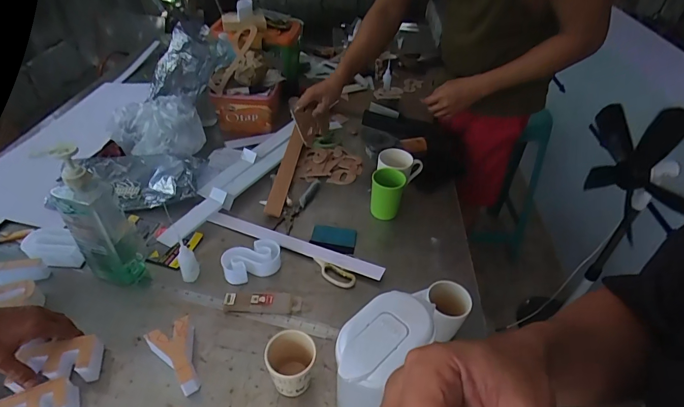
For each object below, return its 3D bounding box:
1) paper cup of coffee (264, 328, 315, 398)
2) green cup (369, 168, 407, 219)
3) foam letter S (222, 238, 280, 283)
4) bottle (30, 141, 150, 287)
[{"bbox_3d":[-0.077,0.249,0.595,0.072,0.092,0.071,2,41,-2],"label":"paper cup of coffee"},{"bbox_3d":[0.104,-0.021,0.900,0.070,0.106,0.066,2,41,-2],"label":"green cup"},{"bbox_3d":[-0.178,0.113,0.769,0.114,0.046,0.066,-17,45,-22],"label":"foam letter S"},{"bbox_3d":[-0.423,0.033,0.676,0.092,0.282,0.075,-30,50,-32],"label":"bottle"}]

